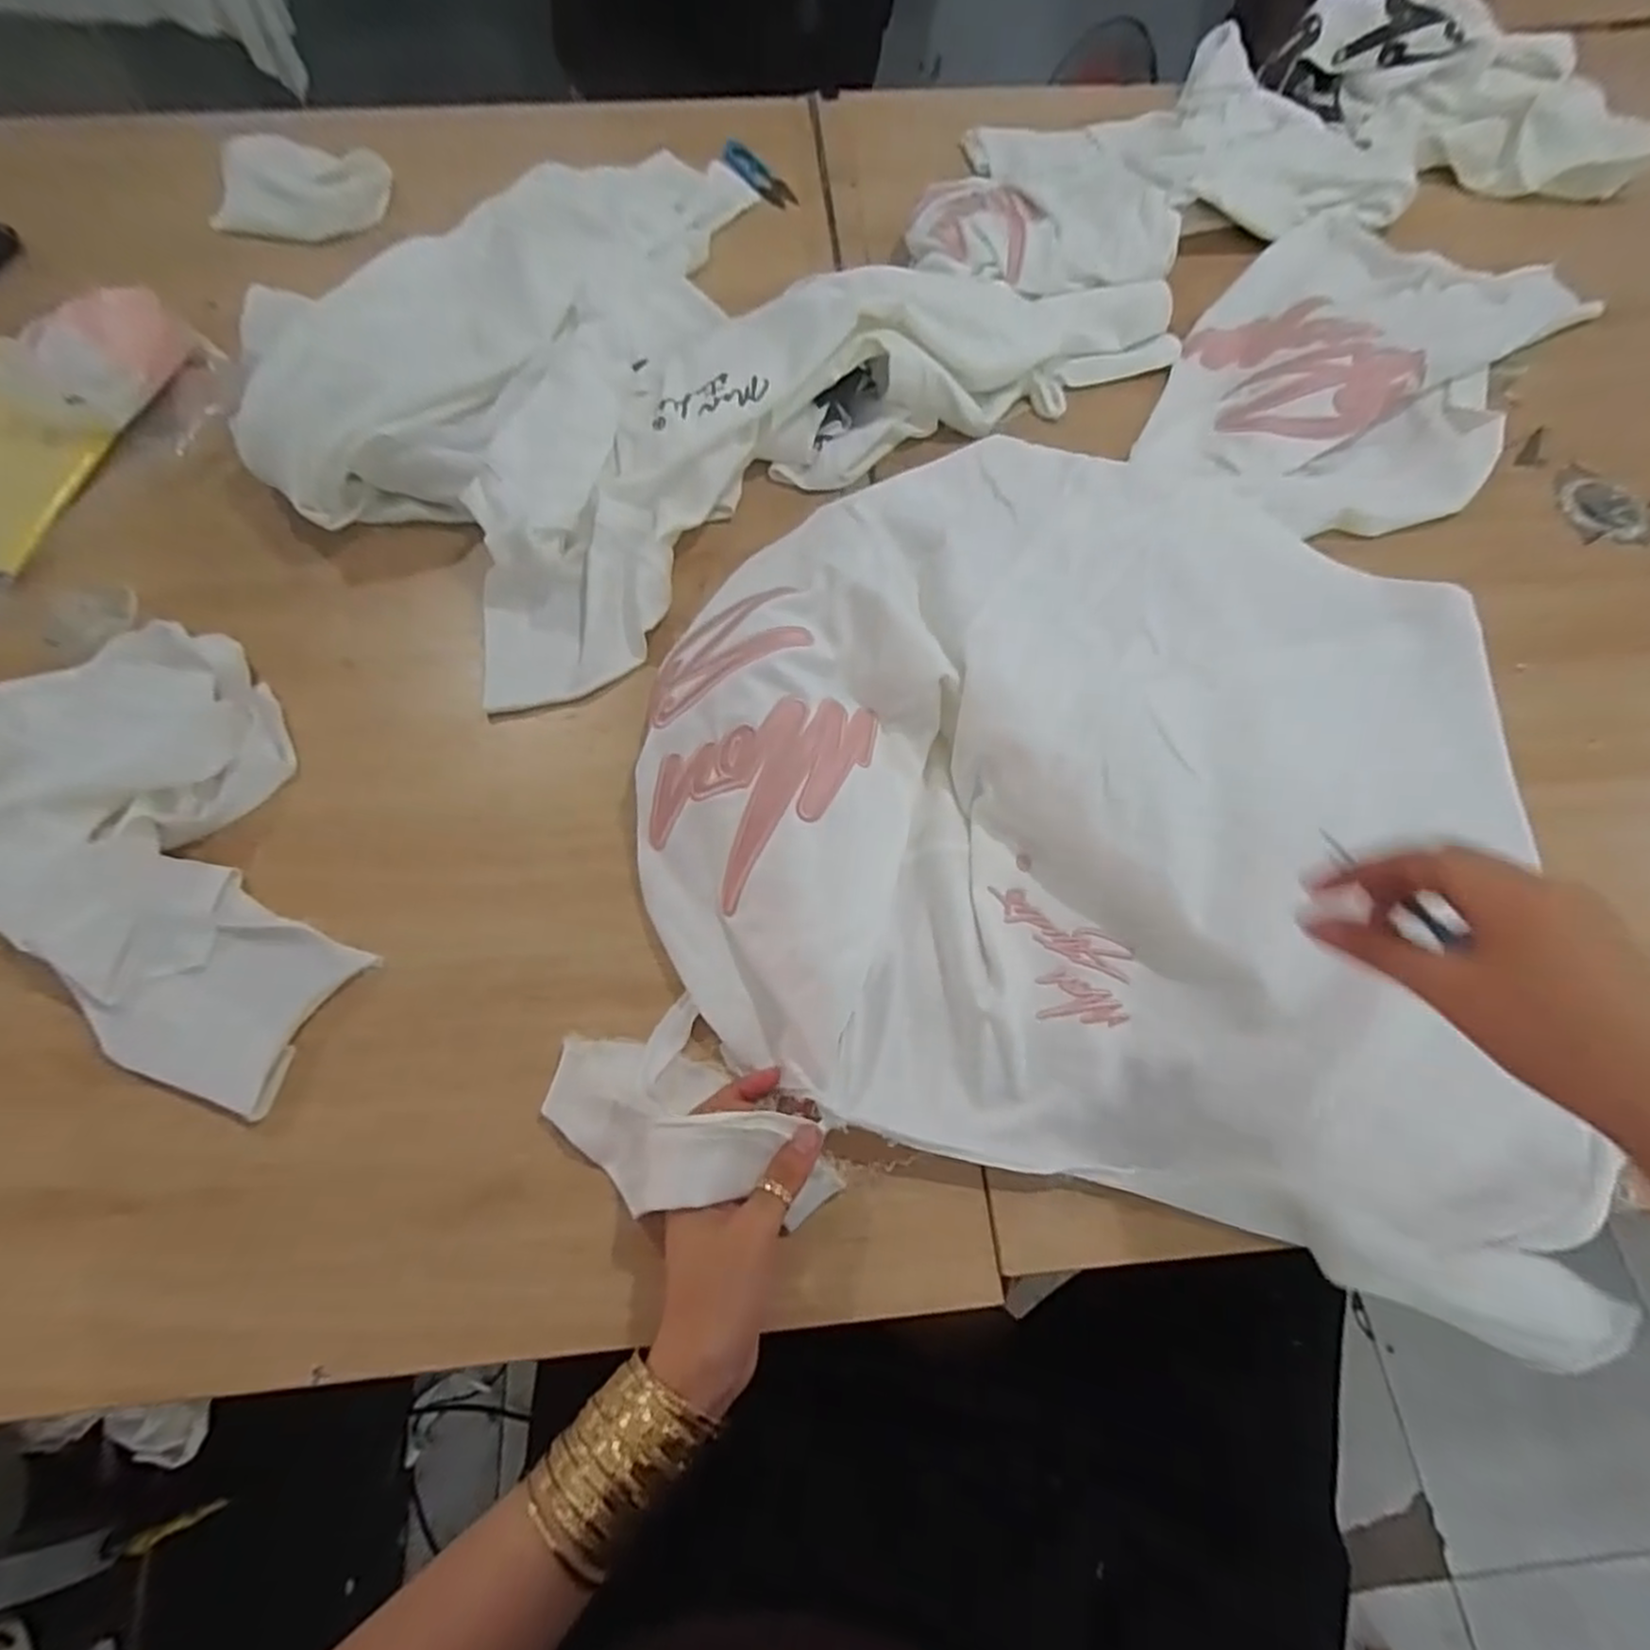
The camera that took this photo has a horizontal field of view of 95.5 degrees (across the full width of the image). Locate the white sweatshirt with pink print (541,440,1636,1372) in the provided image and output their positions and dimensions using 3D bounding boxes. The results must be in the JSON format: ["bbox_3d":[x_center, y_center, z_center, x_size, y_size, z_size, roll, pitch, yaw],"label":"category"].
[{"bbox_3d":[0.168,-0.036,0.471,0.544,0.071,0.541,10,67,4],"label":"white sweatshirt with pink print"}]

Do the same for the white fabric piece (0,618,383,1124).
[{"bbox_3d":[-0.400,0.020,0.449,0.173,0.072,0.323,-33,71,-14],"label":"white fabric piece"}]

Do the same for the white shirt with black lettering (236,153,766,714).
[{"bbox_3d":[-0.197,-0.390,0.626,0.350,0.096,0.600,22,68,9],"label":"white shirt with black lettering"}]

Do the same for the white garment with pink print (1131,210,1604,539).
[{"bbox_3d":[0.474,-0.418,0.657,0.272,0.039,0.460,35,71,14],"label":"white garment with pink print"}]

